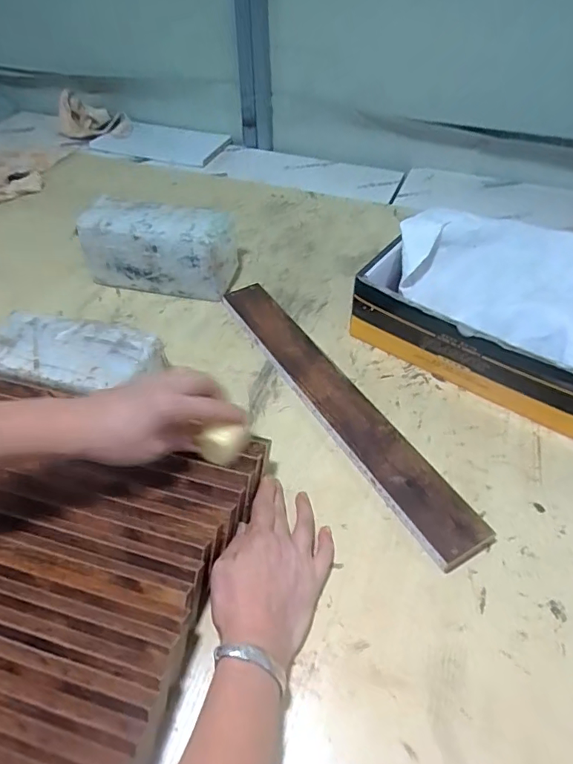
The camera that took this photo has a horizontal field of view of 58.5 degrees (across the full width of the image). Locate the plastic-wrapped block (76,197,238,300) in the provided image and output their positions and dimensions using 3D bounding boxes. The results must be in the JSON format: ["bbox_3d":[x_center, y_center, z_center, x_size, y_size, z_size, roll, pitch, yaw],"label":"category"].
[{"bbox_3d":[-0.187,-0.199,0.743,0.221,0.100,0.092,9,46,9],"label":"plastic-wrapped block"}]

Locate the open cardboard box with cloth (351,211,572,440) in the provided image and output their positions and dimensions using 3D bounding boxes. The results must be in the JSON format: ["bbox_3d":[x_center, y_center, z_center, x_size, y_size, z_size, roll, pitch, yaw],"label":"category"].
[{"bbox_3d":[0.261,-0.087,0.624,0.297,0.133,0.194,30,53,27],"label":"open cardboard box with cloth"}]

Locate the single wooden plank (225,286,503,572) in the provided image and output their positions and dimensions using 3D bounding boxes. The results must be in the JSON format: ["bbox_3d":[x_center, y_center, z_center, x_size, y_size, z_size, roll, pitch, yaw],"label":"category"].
[{"bbox_3d":[0.055,0.012,0.601,0.067,0.019,0.456,-22,49,-20],"label":"single wooden plank"}]

